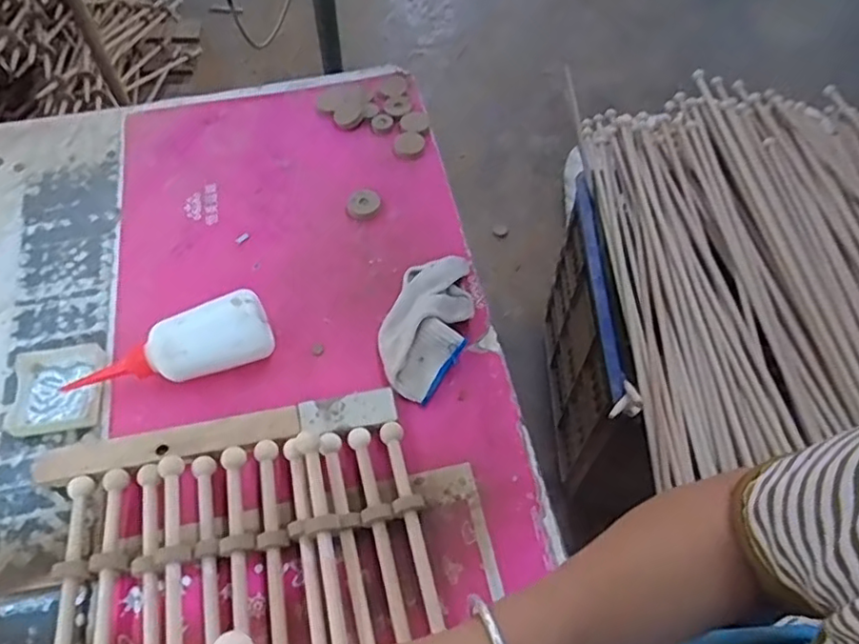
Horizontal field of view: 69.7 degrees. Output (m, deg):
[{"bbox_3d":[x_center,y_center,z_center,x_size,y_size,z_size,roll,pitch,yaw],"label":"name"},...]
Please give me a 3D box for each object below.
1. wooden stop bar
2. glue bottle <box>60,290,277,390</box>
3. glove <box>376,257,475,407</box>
[{"bbox_3d":[-0.173,0.096,0.517,0.289,0.013,0.032,-11,59,-6],"label":"wooden stop bar"},{"bbox_3d":[-0.229,0.030,0.541,0.177,0.057,0.052,-18,60,-10],"label":"glue bottle"},{"bbox_3d":[0.000,-0.003,0.568,0.075,0.035,0.144,21,61,13],"label":"glove"}]

